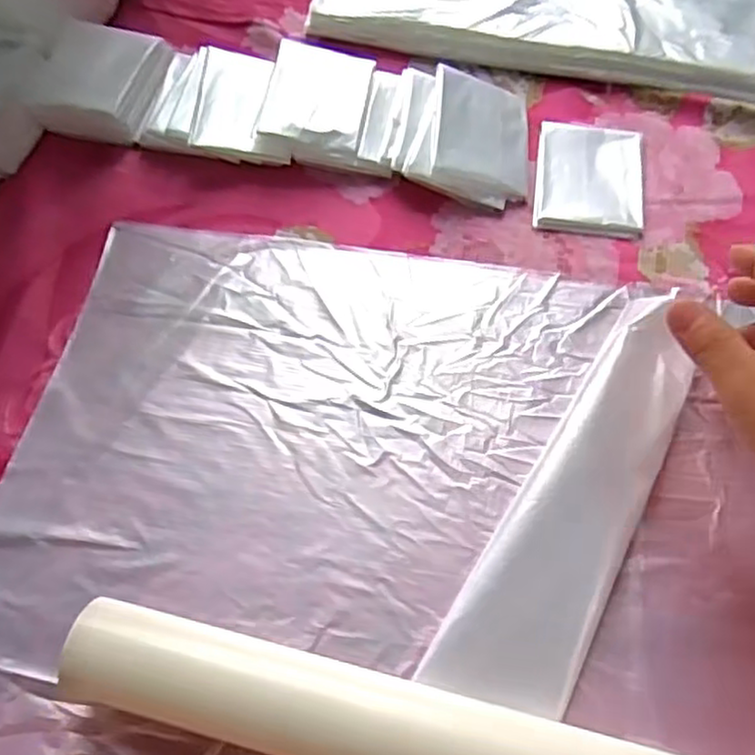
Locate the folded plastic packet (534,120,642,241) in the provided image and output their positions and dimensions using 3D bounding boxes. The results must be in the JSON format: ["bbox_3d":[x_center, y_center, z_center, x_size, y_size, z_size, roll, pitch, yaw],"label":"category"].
[{"bbox_3d":[0.132,-0.125,0.434,0.063,0.007,0.083,7,62,7],"label":"folded plastic packet"}]

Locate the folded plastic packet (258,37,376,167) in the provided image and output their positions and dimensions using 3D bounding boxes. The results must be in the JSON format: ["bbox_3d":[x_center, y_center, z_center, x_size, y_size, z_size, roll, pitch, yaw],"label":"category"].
[{"bbox_3d":[-0.038,-0.181,0.453,0.062,0.014,0.091,11,61,-6],"label":"folded plastic packet"}]

